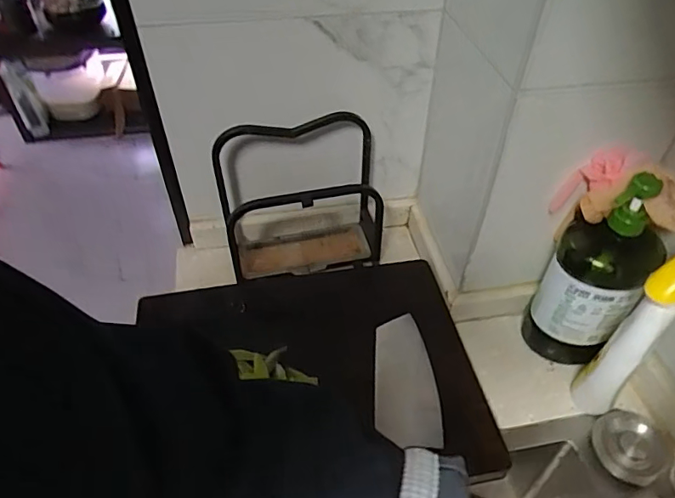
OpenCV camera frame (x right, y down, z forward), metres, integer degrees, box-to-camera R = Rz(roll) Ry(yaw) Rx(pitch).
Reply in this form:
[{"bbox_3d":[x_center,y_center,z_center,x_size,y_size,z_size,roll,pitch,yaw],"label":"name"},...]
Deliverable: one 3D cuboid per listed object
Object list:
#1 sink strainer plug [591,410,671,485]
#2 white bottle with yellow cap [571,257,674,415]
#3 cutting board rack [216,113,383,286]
[{"bbox_3d":[0.328,0.215,0.561,0.078,0.024,0.075,0,46,0],"label":"sink strainer plug"},{"bbox_3d":[0.307,0.095,0.532,0.043,0.244,0.079,34,54,28],"label":"white bottle with yellow cap"},{"bbox_3d":[-0.046,-0.065,0.668,0.215,0.205,0.104,-5,46,-5],"label":"cutting board rack"}]

